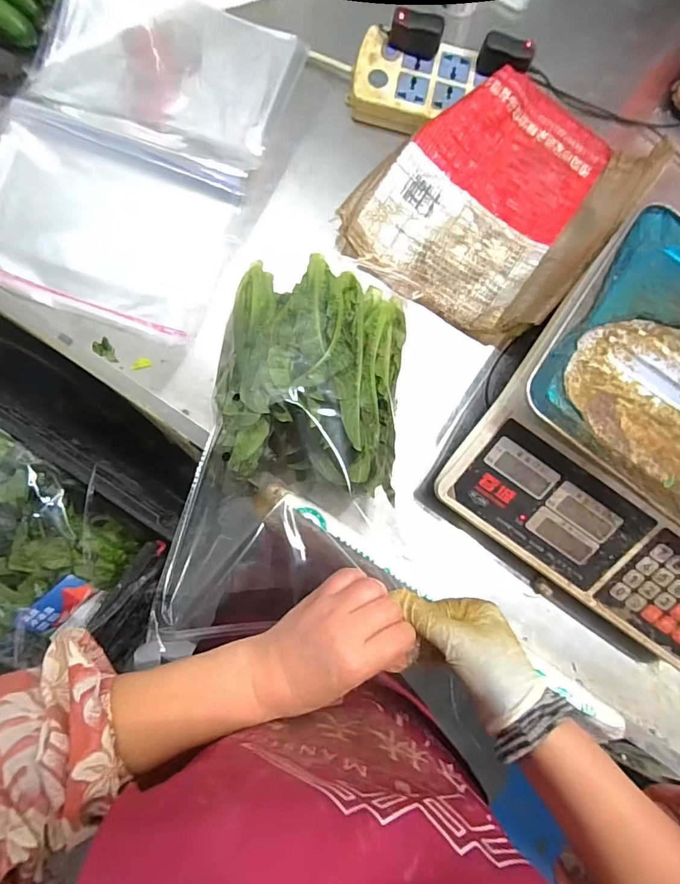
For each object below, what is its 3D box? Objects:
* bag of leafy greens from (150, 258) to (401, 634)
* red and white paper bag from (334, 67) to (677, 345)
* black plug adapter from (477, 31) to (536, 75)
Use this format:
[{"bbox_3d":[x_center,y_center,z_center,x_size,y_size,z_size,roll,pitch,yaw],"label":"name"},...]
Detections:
[{"bbox_3d":[-0.040,0.002,0.397,0.187,0.065,0.315,2,84,-1],"label":"bag of leafy greens"},{"bbox_3d":[0.171,-0.265,0.488,0.232,0.069,0.280,39,81,1],"label":"red and white paper bag"},{"bbox_3d":[0.180,-0.418,0.499,0.055,0.031,0.026,14,81,-3],"label":"black plug adapter"}]

